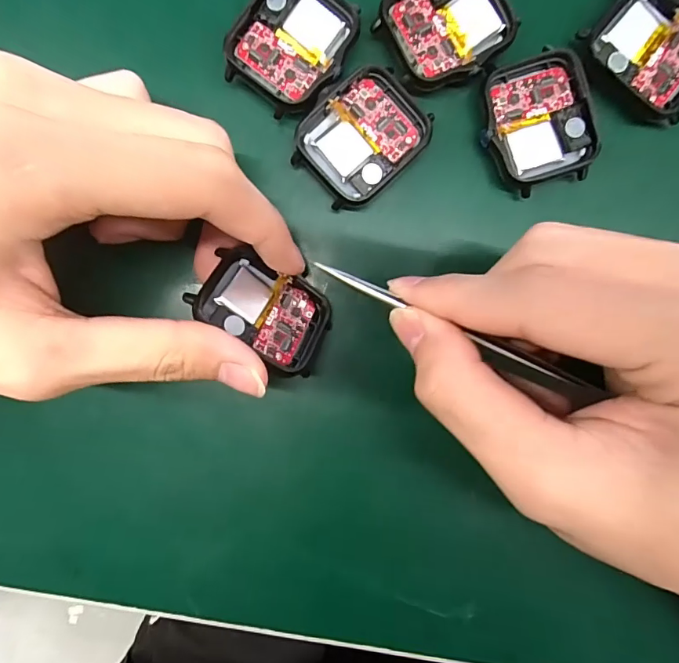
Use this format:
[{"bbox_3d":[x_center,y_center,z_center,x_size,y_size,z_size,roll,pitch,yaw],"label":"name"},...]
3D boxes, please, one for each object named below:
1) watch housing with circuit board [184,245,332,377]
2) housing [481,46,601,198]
[{"bbox_3d":[-0.025,-0.008,0.161,0.046,0.006,0.034,34,56,-14],"label":"watch housing with circuit board"},{"bbox_3d":[0.072,-0.077,0.167,0.039,0.008,0.045,-20,92,-1],"label":"housing"}]

